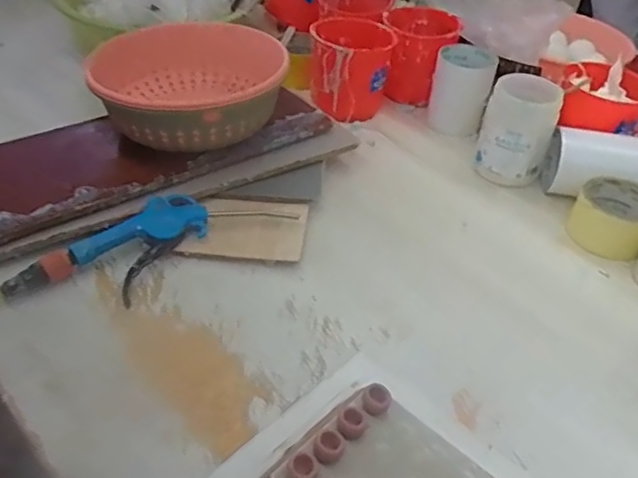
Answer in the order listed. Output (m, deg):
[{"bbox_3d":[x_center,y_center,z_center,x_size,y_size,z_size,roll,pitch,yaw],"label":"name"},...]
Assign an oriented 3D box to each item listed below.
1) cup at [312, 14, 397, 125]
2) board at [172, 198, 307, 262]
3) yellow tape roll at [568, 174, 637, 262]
[{"bbox_3d":[0.044,-0.242,0.892,0.110,0.102,0.110,5,40,-1],"label":"cup"},{"bbox_3d":[-0.077,-0.013,0.669,0.126,0.010,0.085,4,50,-5],"label":"board"},{"bbox_3d":[0.340,-0.025,0.715,0.085,0.047,0.091,0,40,0],"label":"yellow tape roll"}]

